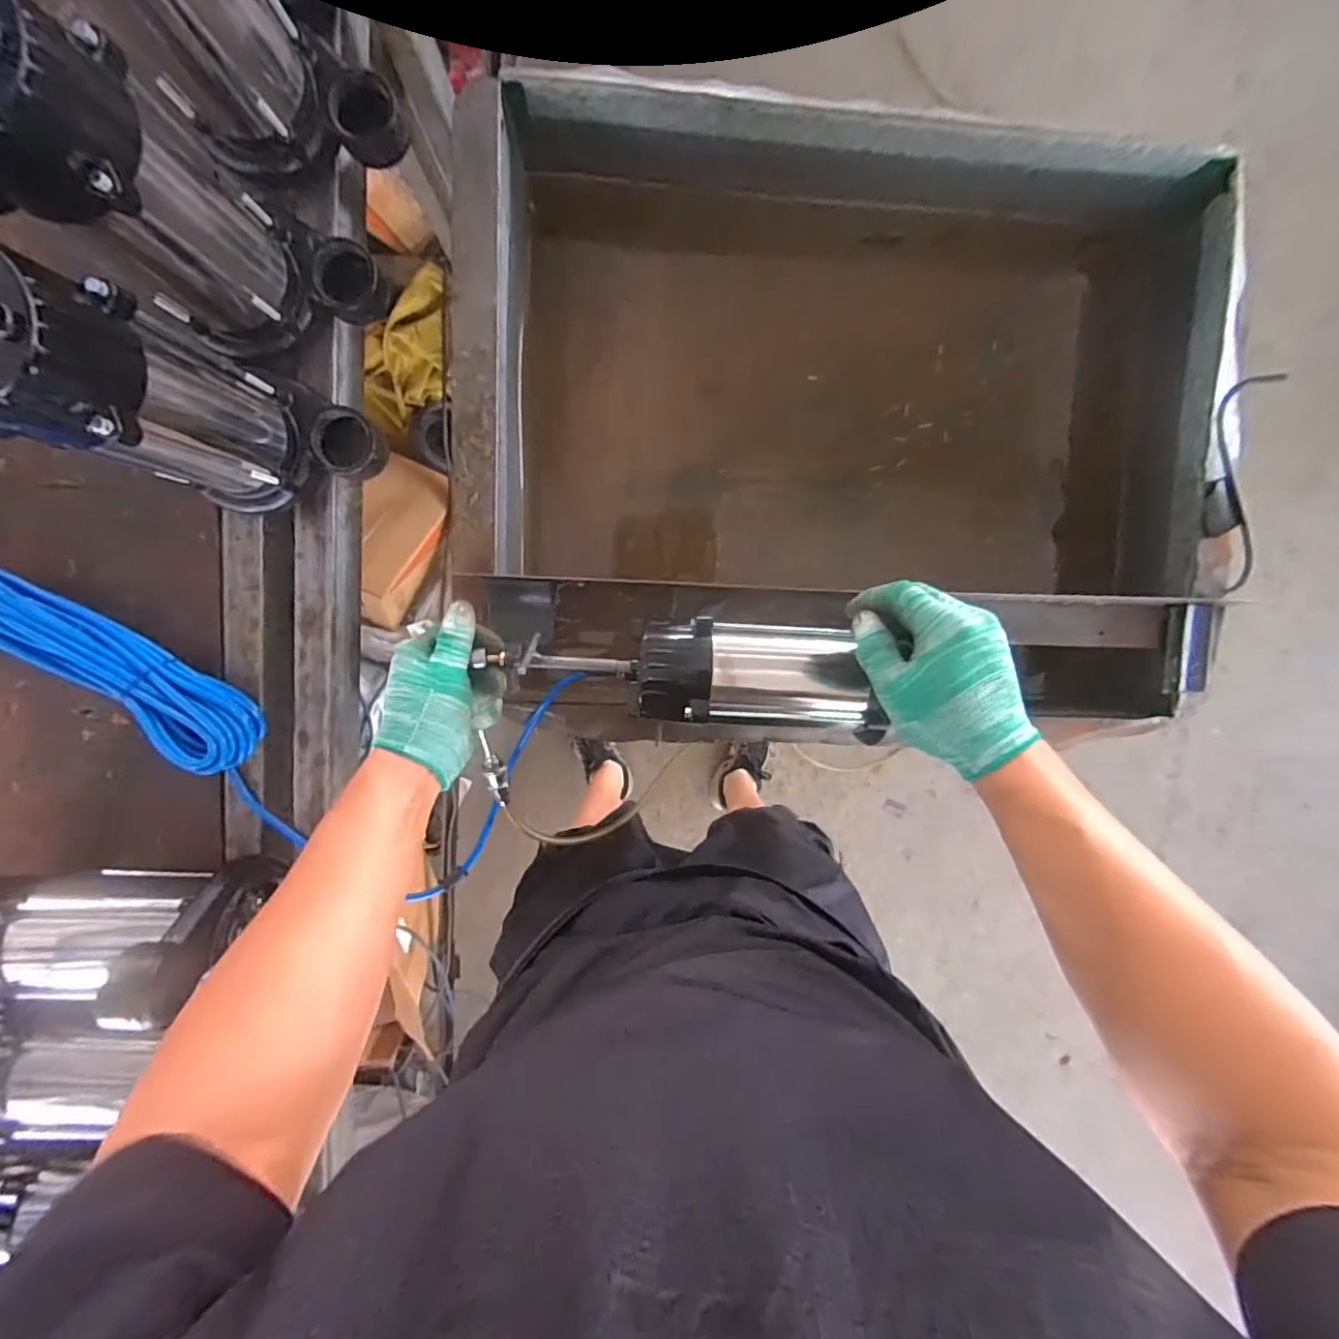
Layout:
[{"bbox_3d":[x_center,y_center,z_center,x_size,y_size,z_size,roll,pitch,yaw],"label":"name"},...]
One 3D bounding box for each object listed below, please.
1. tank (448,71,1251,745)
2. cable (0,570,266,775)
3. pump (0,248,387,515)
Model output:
[{"bbox_3d":[0.170,-0.247,0.631,0.733,0.213,0.610,2,96,-3],"label":"tank"},{"bbox_3d":[-0.545,-0.033,0.489,0.400,0.056,0.062,30,94,-6],"label":"cable"},{"bbox_3d":[-0.326,-0.178,0.393,0.150,0.236,0.113,17,95,-5],"label":"pump"}]

